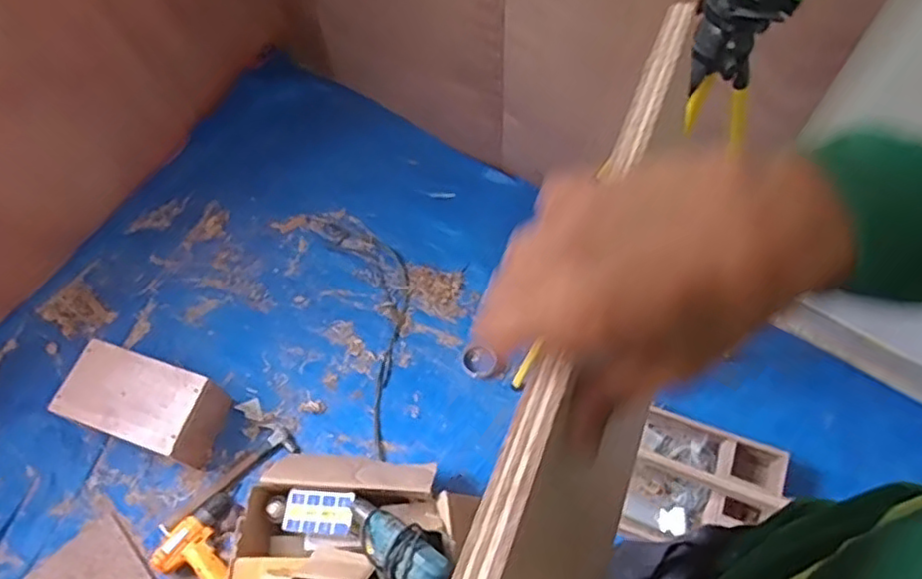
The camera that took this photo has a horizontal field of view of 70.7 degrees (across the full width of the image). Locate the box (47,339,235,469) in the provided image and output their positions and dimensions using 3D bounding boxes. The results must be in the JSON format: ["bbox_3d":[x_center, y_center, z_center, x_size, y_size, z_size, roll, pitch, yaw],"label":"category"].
[{"bbox_3d":[-0.707,0.262,1.475,0.314,0.193,0.180,16,66,10],"label":"box"}]

